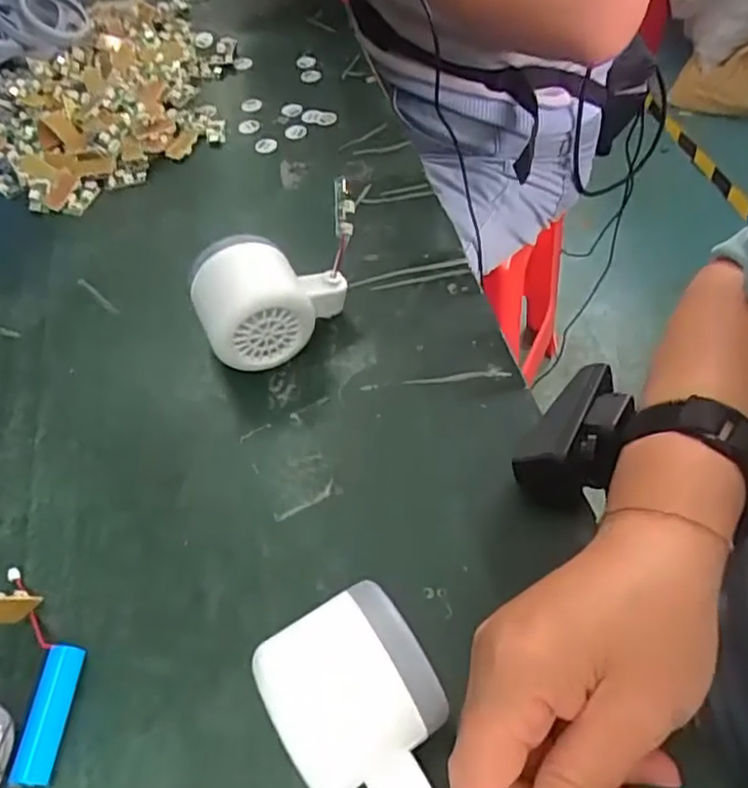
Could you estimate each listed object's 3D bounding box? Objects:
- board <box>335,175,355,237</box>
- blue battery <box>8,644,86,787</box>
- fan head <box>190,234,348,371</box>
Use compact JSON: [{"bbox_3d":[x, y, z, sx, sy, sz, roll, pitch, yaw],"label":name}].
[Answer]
[{"bbox_3d":[-0.017,-0.107,0.365,0.011,0.009,0.033,-2,94,2],"label":"board"},{"bbox_3d":[-0.132,0.130,0.261,0.014,0.011,0.050,0,53,3],"label":"blue battery"},{"bbox_3d":[-0.055,-0.051,0.356,0.076,0.064,0.052,-9,53,-3],"label":"fan head"}]

